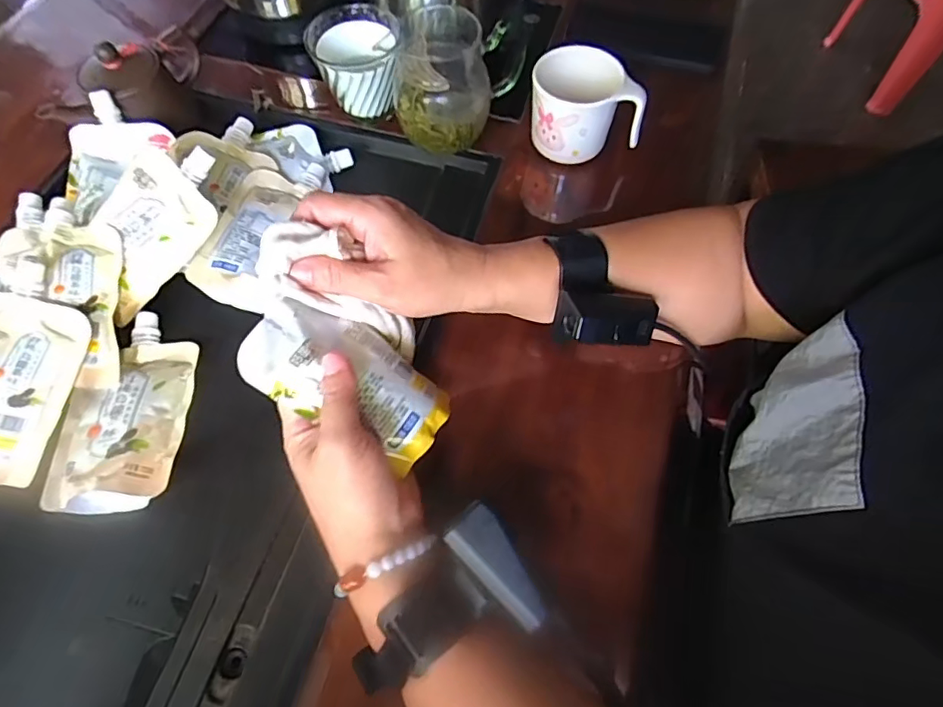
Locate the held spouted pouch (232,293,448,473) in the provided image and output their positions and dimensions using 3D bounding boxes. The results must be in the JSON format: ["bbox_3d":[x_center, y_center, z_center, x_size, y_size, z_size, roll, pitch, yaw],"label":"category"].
[{"bbox_3d":[-0.075,0.015,0.340,0.127,0.022,0.069,31,65,-12],"label":"held spouted pouch"}]

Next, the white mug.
[{"bbox_3d":[0.097,-0.218,0.470,0.085,0.074,0.067,-9,63,-4],"label":"white mug"}]

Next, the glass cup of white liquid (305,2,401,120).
[{"bbox_3d":[-0.104,-0.266,0.497,0.078,0.065,0.084,0,63,1],"label":"glass cup of white liquid"}]

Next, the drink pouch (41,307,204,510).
[{"bbox_3d":[-0.253,0.036,0.388,0.084,0.030,0.147,-4,63,-1],"label":"drink pouch"}]

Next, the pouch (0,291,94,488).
[{"bbox_3d":[-0.325,0.022,0.370,0.082,0.013,0.126,14,74,-10],"label":"pouch"}]

